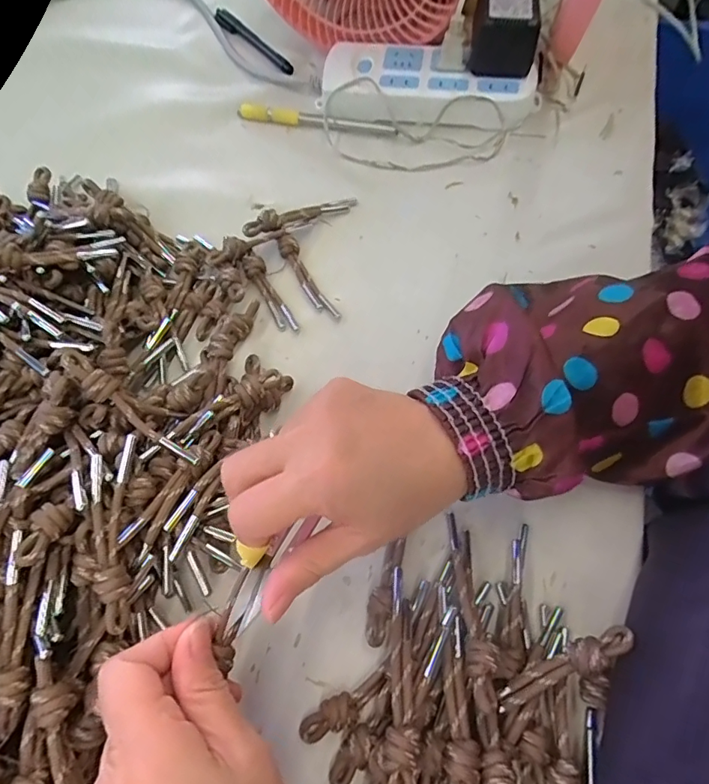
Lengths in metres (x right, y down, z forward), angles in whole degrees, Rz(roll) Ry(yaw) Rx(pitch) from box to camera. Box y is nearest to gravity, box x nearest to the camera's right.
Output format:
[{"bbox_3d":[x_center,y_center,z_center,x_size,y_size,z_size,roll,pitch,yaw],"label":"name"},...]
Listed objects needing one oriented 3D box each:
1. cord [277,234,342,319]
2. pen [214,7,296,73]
[{"bbox_3d":[-0.036,-0.085,0.363,0.015,0.013,0.081,-25,65,-10],"label":"cord"},{"bbox_3d":[-0.106,-0.359,0.506,0.016,0.012,0.145,-32,66,-13],"label":"pen"}]

